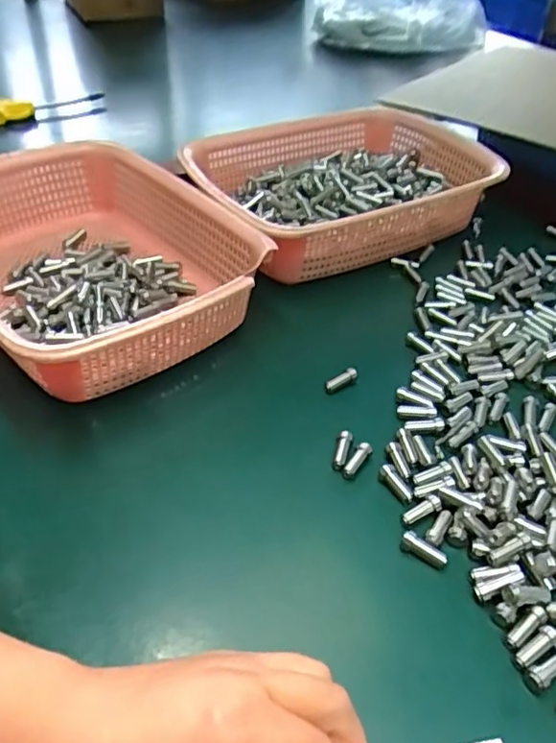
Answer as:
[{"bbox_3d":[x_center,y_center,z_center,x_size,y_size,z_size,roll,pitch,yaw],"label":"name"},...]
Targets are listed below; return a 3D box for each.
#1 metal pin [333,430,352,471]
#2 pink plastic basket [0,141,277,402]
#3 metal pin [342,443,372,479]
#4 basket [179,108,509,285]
[{"bbox_3d":[0.043,0.052,0.391,0.008,0.006,0.030,11,44,11],"label":"metal pin"},{"bbox_3d":[-0.158,-0.093,0.495,0.209,0.080,0.294,-31,51,-30],"label":"pink plastic basket"},{"bbox_3d":[0.051,0.058,0.387,0.007,0.007,0.027,29,62,27],"label":"metal pin"},{"bbox_3d":[0.063,-0.185,0.605,0.282,0.075,0.202,-23,47,-23],"label":"basket"}]

